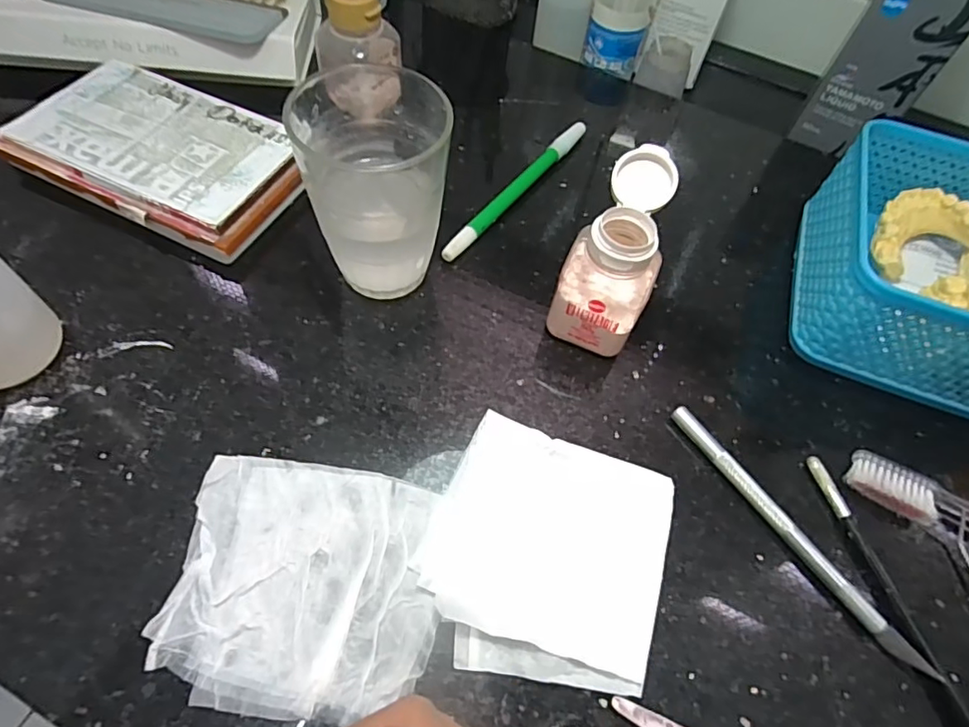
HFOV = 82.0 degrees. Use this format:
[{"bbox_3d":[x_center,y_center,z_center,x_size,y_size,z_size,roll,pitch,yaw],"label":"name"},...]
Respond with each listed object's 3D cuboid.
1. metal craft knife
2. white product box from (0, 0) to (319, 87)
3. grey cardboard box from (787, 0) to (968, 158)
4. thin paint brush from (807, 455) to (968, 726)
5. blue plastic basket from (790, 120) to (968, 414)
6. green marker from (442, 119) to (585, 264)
[{"bbox_3d":[0.132,0.073,0.241,0.010,0.009,0.137,-30,66,-20],"label":"metal craft knife"},{"bbox_3d":[-0.220,-0.229,0.360,0.222,0.022,0.095,9,59,1],"label":"white product box"},{"bbox_3d":[0.256,-0.197,0.352,0.058,0.121,0.054,33,63,14],"label":"grey cardboard box"},{"bbox_3d":[0.178,0.124,0.214,0.007,0.008,0.187,-11,61,-11],"label":"thin paint brush"},{"bbox_3d":[0.242,-0.049,0.290,0.129,0.064,0.130,20,60,7],"label":"blue plastic basket"},{"bbox_3d":[0.021,-0.107,0.337,0.010,0.010,0.144,34,63,15],"label":"green marker"}]

